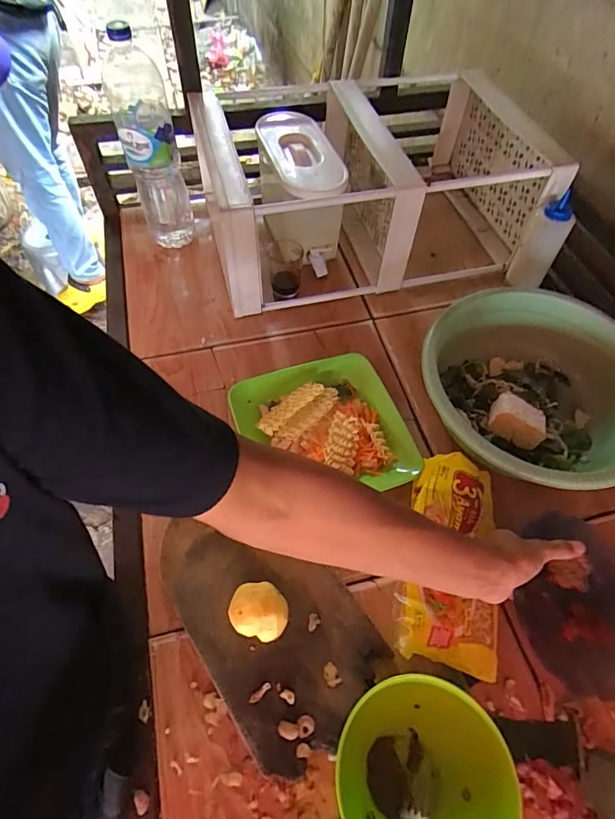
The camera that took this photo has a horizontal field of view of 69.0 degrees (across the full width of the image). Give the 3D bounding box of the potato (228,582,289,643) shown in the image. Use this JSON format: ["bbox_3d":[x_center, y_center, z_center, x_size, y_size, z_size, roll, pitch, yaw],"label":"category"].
[{"bbox_3d":[-0.051,0.215,0.479,0.062,0.044,0.057,0,58,0],"label":"potato"}]

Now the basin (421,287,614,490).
[{"bbox_3d":[0.299,-0.017,0.614,0.271,0.118,0.295,0,58,0],"label":"basin"}]

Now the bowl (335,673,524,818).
[{"bbox_3d":[0.108,0.330,0.402,0.156,0.069,0.149,0,58,0],"label":"bowl"}]

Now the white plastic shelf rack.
[{"bbox_3d":[0.119,-0.388,0.800,0.567,0.214,0.408,-12,59,-7],"label":"white plastic shelf rack"}]

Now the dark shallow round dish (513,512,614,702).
[{"bbox_3d":[0.312,0.215,0.510,0.158,0.048,0.180,-30,64,-21],"label":"dark shallow round dish"}]

